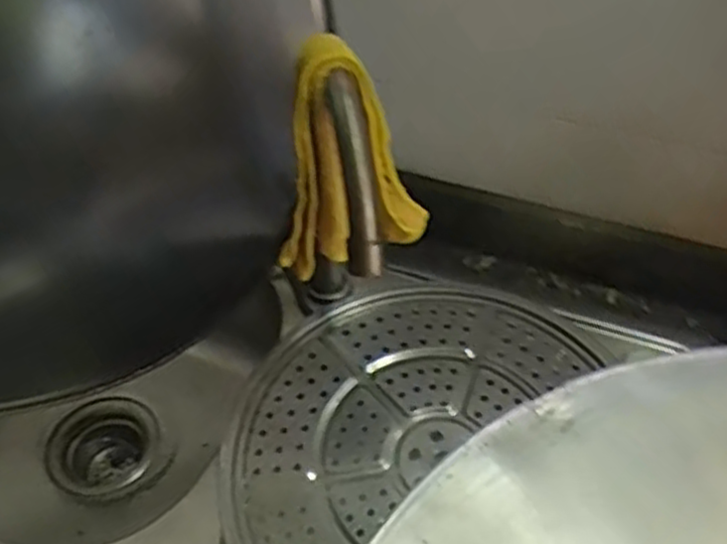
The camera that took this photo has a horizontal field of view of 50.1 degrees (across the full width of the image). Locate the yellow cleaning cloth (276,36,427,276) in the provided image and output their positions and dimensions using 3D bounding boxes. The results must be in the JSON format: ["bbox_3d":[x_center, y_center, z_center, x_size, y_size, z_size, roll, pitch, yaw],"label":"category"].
[{"bbox_3d":[-0.007,-0.061,0.469,0.092,0.133,0.066,14,49,13],"label":"yellow cleaning cloth"}]

